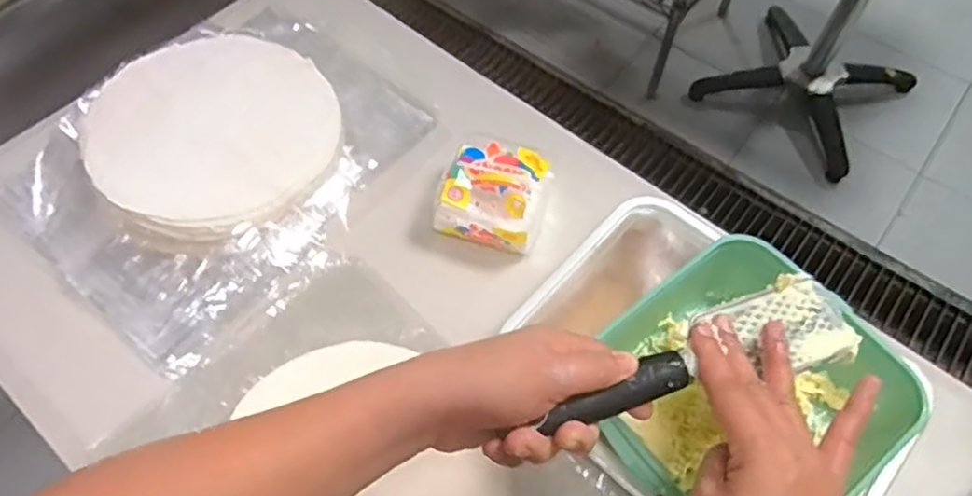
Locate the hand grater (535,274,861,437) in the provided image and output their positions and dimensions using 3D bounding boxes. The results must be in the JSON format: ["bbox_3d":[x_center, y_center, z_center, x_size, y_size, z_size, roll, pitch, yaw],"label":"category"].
[{"bbox_3d":[0.137,0.069,0.399,0.225,0.018,0.057,-17,60,-24],"label":"hand grater"}]

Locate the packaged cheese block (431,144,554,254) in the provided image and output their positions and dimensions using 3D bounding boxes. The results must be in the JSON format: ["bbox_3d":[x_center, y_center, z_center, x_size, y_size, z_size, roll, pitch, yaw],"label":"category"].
[{"bbox_3d":[0.009,-0.055,0.690,0.105,0.069,0.101,22,60,11],"label":"packaged cheese block"}]

